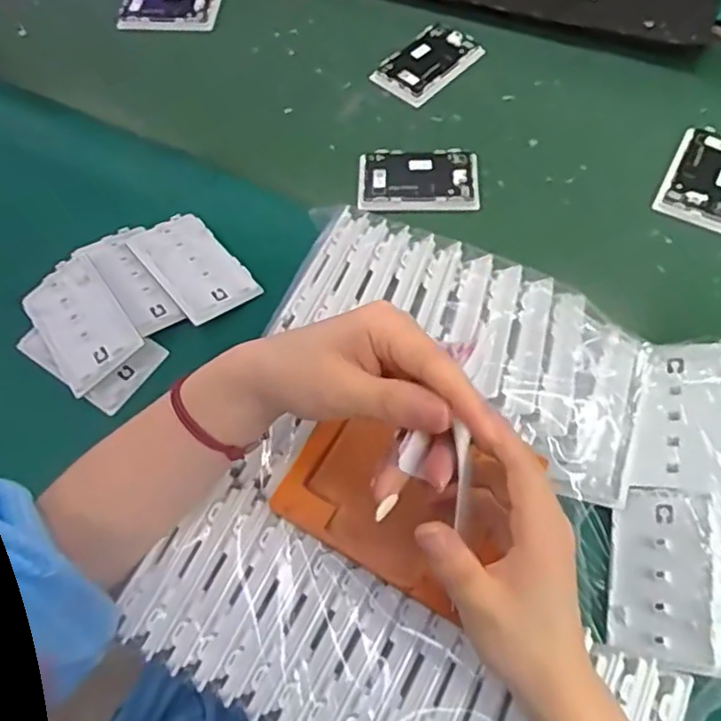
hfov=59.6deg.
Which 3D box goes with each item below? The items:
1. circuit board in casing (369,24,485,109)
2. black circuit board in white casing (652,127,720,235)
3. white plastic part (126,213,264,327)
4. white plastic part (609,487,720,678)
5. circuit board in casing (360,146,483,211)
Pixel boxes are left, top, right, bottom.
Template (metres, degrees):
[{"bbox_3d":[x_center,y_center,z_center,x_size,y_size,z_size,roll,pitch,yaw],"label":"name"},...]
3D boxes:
[{"bbox_3d":[0.069,-0.304,0.644,0.060,0.016,0.109,40,71,20],"label":"circuit board in casing"},{"bbox_3d":[0.311,-0.163,0.562,0.068,0.013,0.105,25,67,14],"label":"black circuit board in white casing"},{"bbox_3d":[-0.134,-0.075,0.510,0.063,0.007,0.098,-35,74,-25],"label":"white plastic part"},{"bbox_3d":[0.189,0.132,0.392,0.064,0.016,0.106,-8,57,39],"label":"white plastic part"},{"bbox_3d":[0.053,-0.165,0.574,0.109,0.013,0.064,-2,63,1],"label":"circuit board in casing"}]

